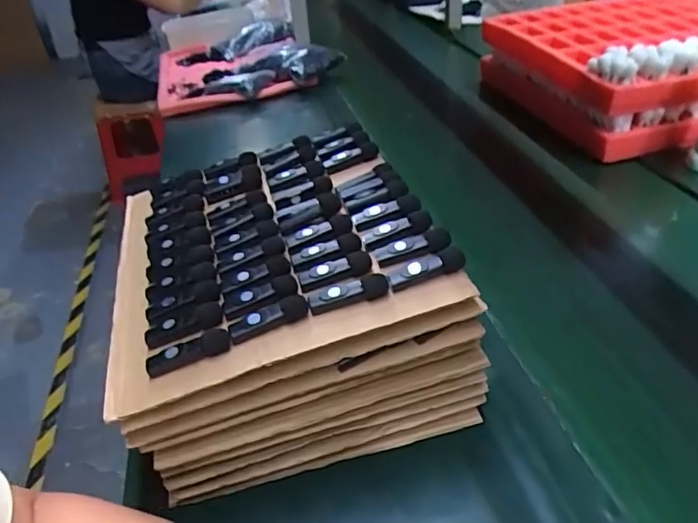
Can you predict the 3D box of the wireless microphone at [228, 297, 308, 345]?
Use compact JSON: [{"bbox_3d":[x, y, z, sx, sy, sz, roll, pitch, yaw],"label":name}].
[{"bbox_3d":[-0.064,0.045,0.434,0.063,0.021,0.013,-15,37,-11],"label":"wireless microphone"}]

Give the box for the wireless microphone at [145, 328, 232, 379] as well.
[{"bbox_3d":[-0.125,0.072,0.425,0.065,0.022,0.012,-16,37,-13],"label":"wireless microphone"}]

